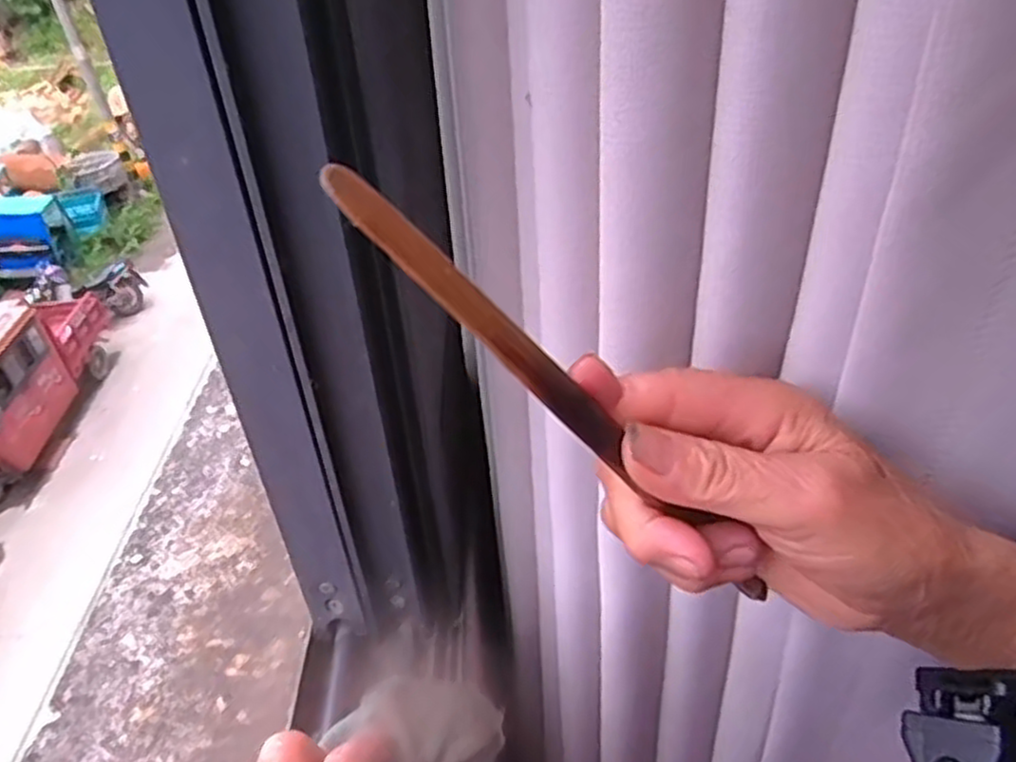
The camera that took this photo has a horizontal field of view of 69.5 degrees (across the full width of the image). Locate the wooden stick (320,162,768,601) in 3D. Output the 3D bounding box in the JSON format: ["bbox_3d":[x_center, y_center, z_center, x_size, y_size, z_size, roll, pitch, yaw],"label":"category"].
[{"bbox_3d":[0.025,0.014,0.203,0.008,0.202,0.011,-38,38,12],"label":"wooden stick"}]

